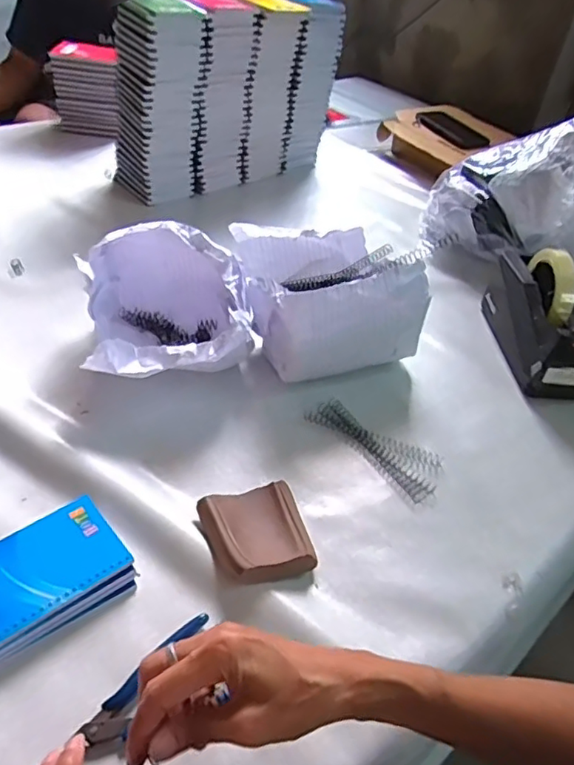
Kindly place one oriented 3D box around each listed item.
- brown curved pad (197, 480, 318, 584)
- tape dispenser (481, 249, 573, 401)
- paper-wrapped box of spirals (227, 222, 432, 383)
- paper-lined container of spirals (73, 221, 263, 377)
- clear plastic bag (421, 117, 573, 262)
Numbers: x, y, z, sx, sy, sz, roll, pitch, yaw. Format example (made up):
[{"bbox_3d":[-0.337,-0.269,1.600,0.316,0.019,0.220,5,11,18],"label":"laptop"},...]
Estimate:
[{"bbox_3d":[-0.022,0.129,0.489,0.086,0.027,0.091,-12,45,-21],"label":"brown curved pad"},{"bbox_3d":[0.316,-0.088,0.705,0.070,0.117,0.196,2,42,-7],"label":"tape dispenser"},{"bbox_3d":[0.038,-0.114,0.694,0.172,0.124,0.212,-11,45,-20],"label":"paper-wrapped box of spirals"},{"bbox_3d":[-0.131,-0.085,0.638,0.181,0.128,0.207,-2,42,-10],"label":"paper-lined container of spirals"},{"bbox_3d":[0.371,-0.281,0.836,0.174,0.235,0.292,-19,48,-27],"label":"clear plastic bag"}]

